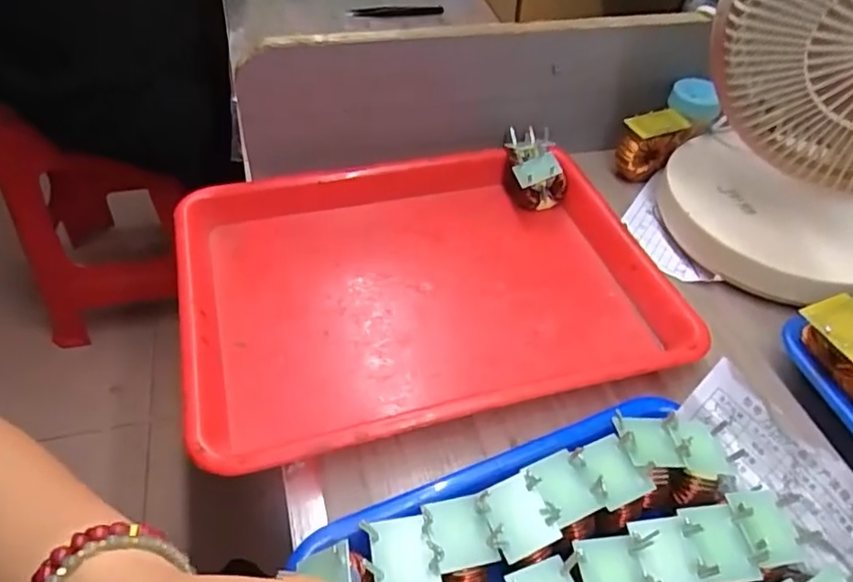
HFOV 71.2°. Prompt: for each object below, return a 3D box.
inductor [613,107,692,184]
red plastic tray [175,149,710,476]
[{"bbox_3d":[0.203,-0.132,0.547,0.060,0.061,0.026,-14,49,-16],"label":"inductor"},{"bbox_3d":[-0.003,-0.009,0.433,0.326,0.036,0.243,-12,48,-14],"label":"red plastic tray"}]

